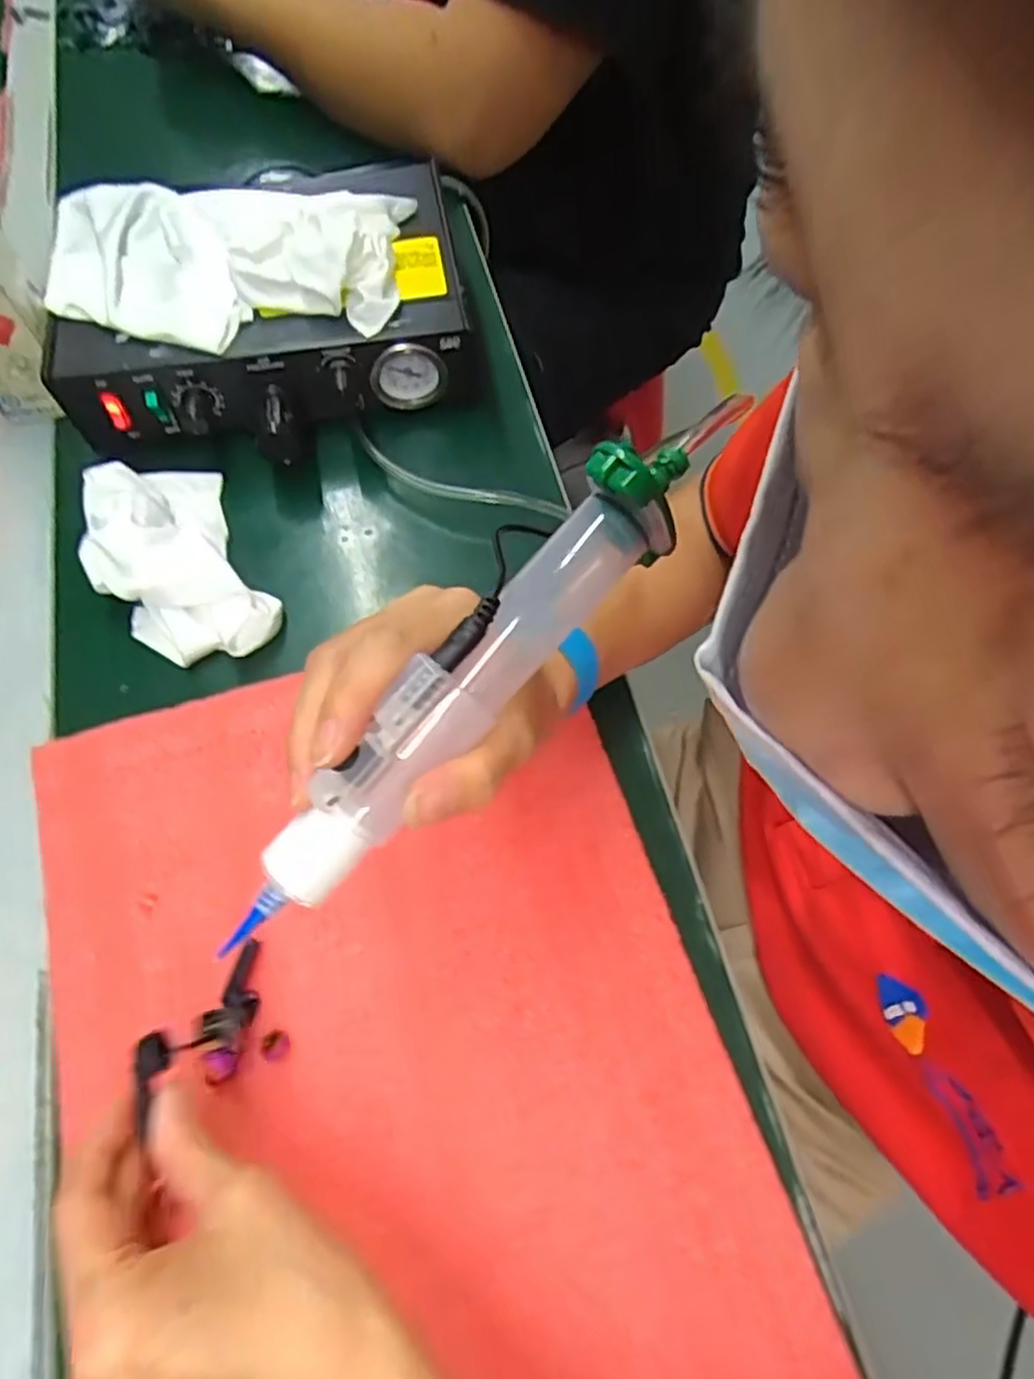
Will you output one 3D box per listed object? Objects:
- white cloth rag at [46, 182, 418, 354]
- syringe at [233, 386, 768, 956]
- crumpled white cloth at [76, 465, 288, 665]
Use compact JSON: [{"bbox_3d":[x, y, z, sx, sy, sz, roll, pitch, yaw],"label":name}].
[{"bbox_3d":[-0.172,-0.251,0.425,0.204,0.035,0.115,6,65,3],"label":"white cloth rag"},{"bbox_3d":[-0.009,-0.011,0.224,0.024,0.030,0.215,41,86,17],"label":"syringe"},{"bbox_3d":[-0.188,-0.075,0.401,0.075,0.039,0.135,-26,68,-11],"label":"crumpled white cloth"}]

